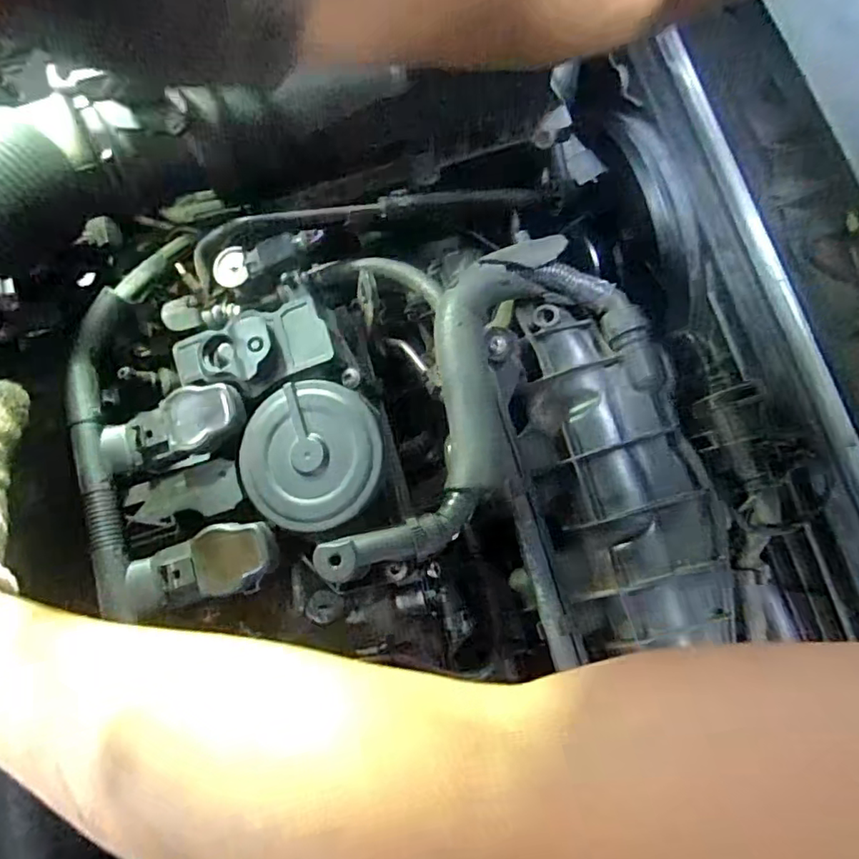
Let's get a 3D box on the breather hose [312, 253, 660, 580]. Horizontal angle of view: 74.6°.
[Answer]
[{"bbox_3d":[0.021,-0.022,0.361,0.263,0.034,0.135,-36,80,-7],"label":"breather hose"}]

